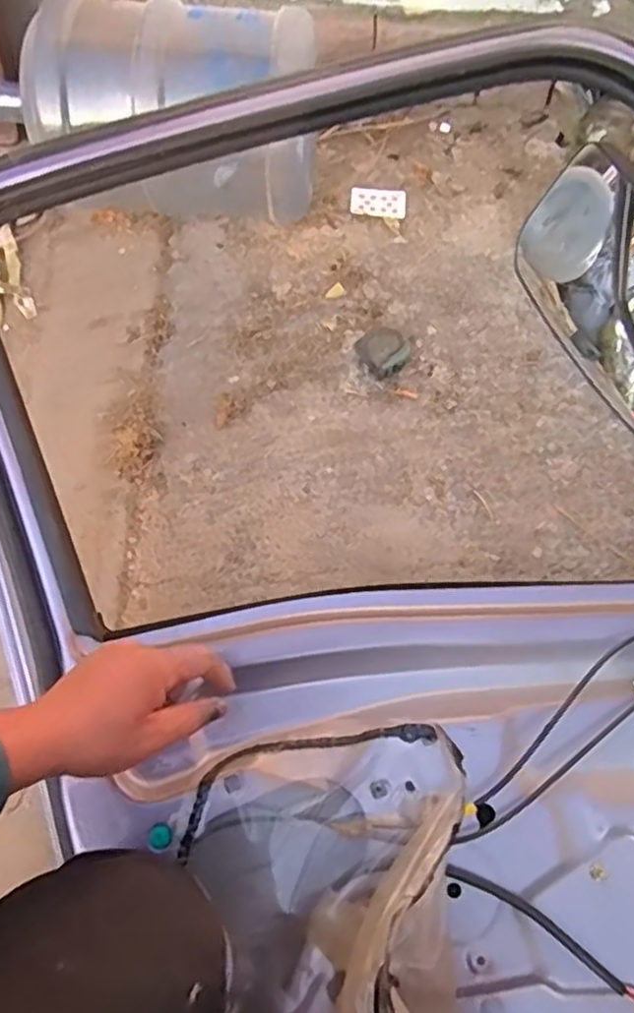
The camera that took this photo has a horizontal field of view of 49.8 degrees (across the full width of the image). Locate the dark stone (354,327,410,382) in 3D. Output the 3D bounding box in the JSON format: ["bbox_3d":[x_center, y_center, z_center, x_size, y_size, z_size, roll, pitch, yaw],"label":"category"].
[{"bbox_3d":[0.094,-0.215,0.939,0.062,0.038,0.071,-25,62,-15],"label":"dark stone"}]

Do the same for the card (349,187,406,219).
[{"bbox_3d":[0.097,-0.486,1.089,0.087,0.004,0.064,5,70,-4],"label":"card"}]

